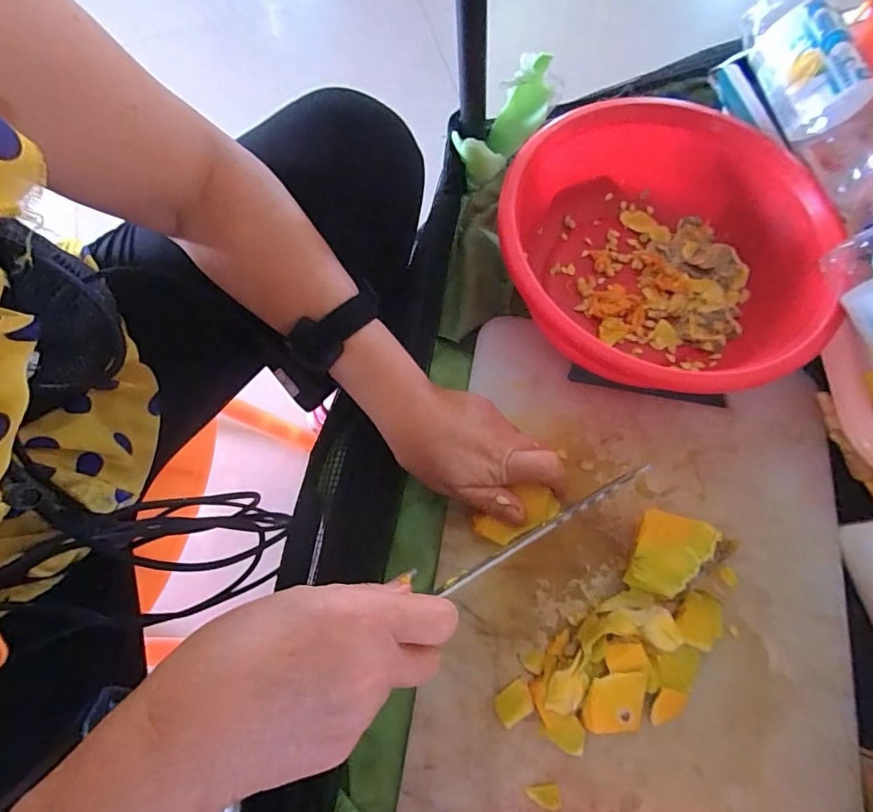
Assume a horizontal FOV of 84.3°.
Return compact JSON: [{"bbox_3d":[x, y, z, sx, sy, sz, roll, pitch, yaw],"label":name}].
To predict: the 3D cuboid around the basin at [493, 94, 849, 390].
[{"bbox_3d":[0.200,-0.131,0.430,0.249,0.094,0.267,-1,70,2],"label":"basin"}]

